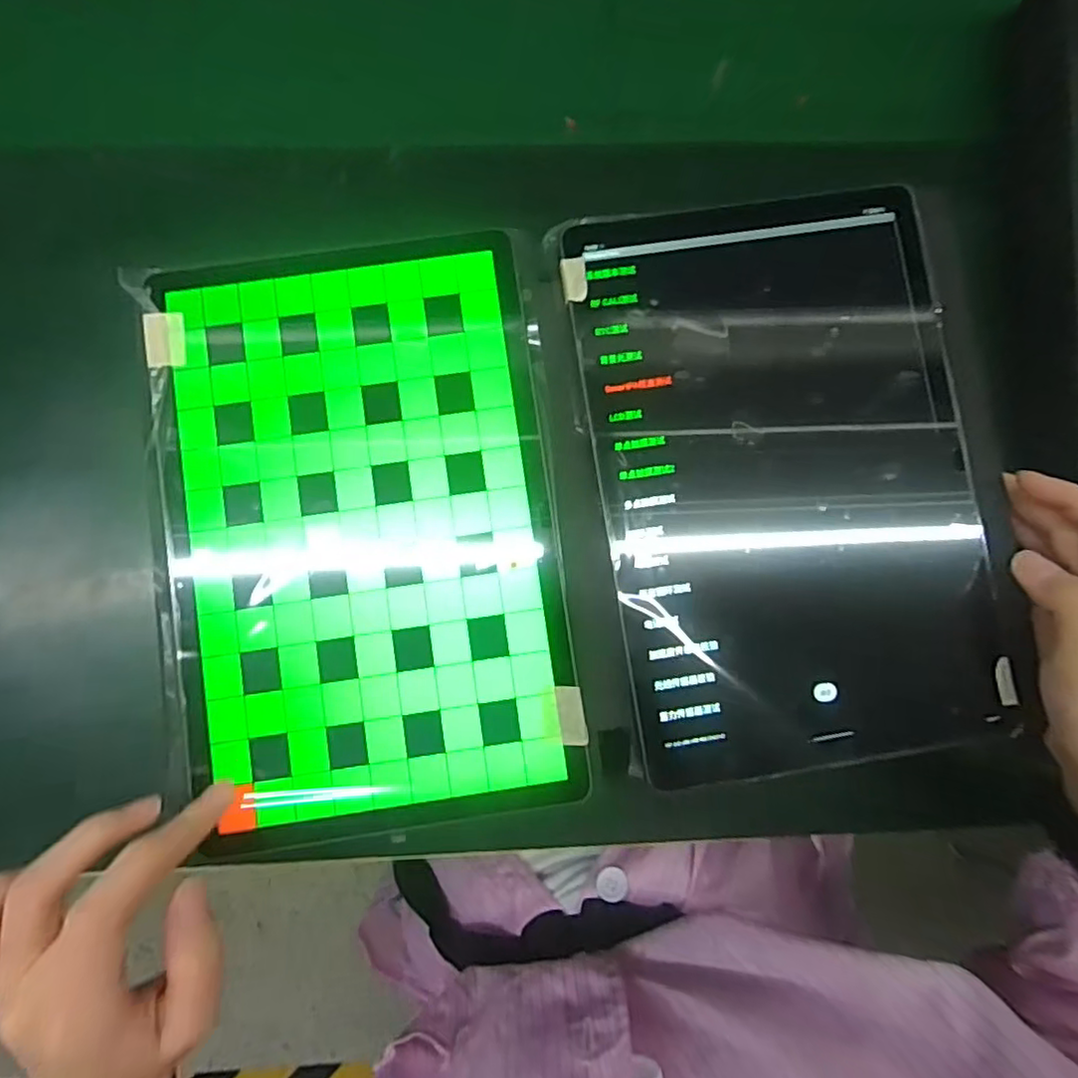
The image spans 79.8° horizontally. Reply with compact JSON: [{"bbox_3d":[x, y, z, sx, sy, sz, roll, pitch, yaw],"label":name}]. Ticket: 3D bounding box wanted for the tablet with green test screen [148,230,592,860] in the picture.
[{"bbox_3d":[-0.073,-0.002,0.282,0.165,0.015,0.252,-7,89,0],"label":"tablet with green test screen"}]

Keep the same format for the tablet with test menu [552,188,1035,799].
[{"bbox_3d":[0.116,-0.028,0.292,0.175,0.015,0.250,-8,86,-3],"label":"tablet with test menu"}]

